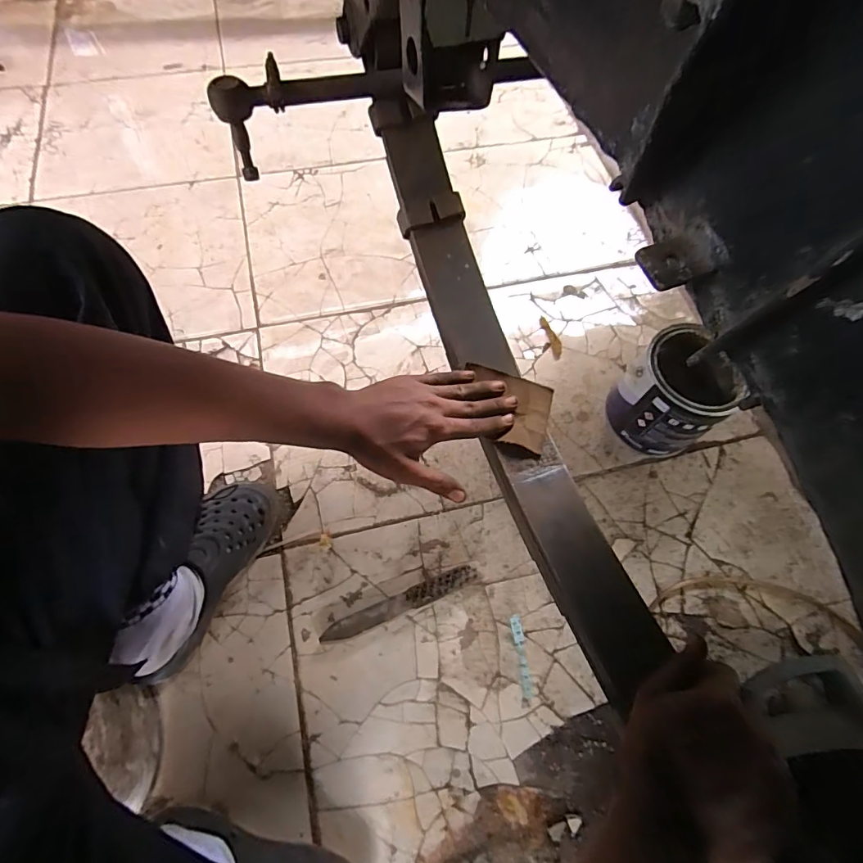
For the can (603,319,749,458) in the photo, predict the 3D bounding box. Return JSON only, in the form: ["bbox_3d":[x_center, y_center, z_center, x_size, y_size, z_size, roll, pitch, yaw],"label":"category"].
[{"bbox_3d":[0.372,-0.058,0.719,0.140,0.162,0.144,1,66,-2],"label":"can"}]

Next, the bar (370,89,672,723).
[{"bbox_3d":[0.066,-0.068,0.474,0.070,0.073,0.606,-17,79,-10],"label":"bar"}]

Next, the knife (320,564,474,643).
[{"bbox_3d":[-0.039,0.236,0.631,0.223,0.018,0.029,-20,56,-14],"label":"knife"}]

